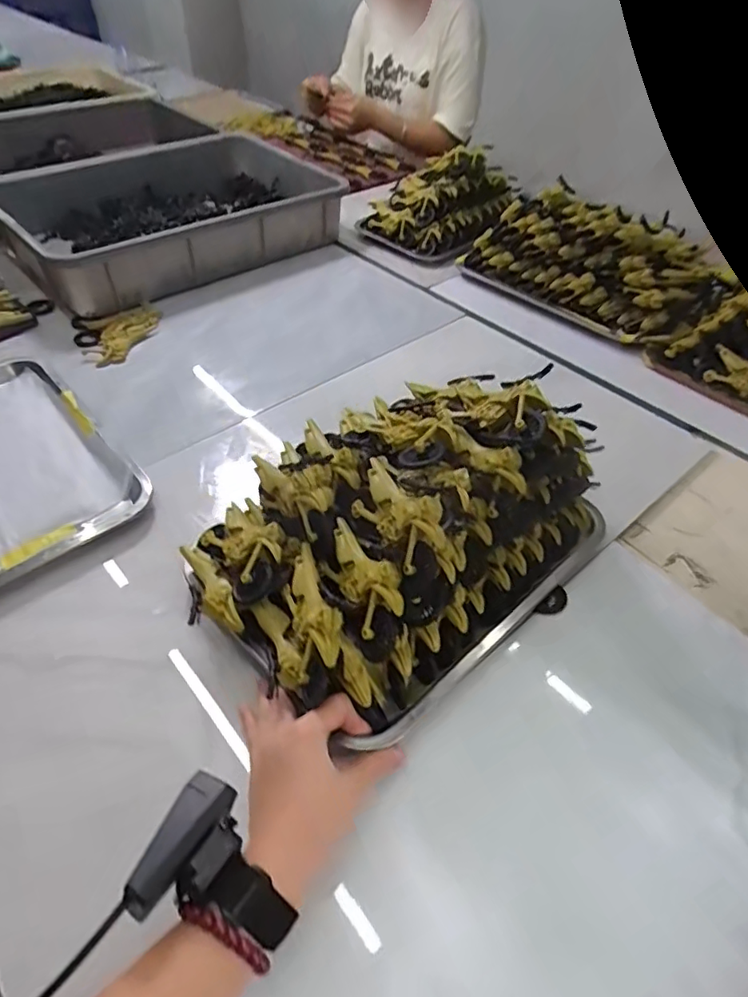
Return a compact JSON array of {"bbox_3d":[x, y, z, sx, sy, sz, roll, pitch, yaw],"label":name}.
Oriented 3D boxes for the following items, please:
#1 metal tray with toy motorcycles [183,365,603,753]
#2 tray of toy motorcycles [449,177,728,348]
[{"bbox_3d":[0.025,0.009,0.480,0.243,0.139,0.324,35,54,27],"label":"metal tray with toy motorcycles"},{"bbox_3d":[0.344,-0.375,0.886,0.186,0.142,0.360,-32,55,-29],"label":"tray of toy motorcycles"}]

